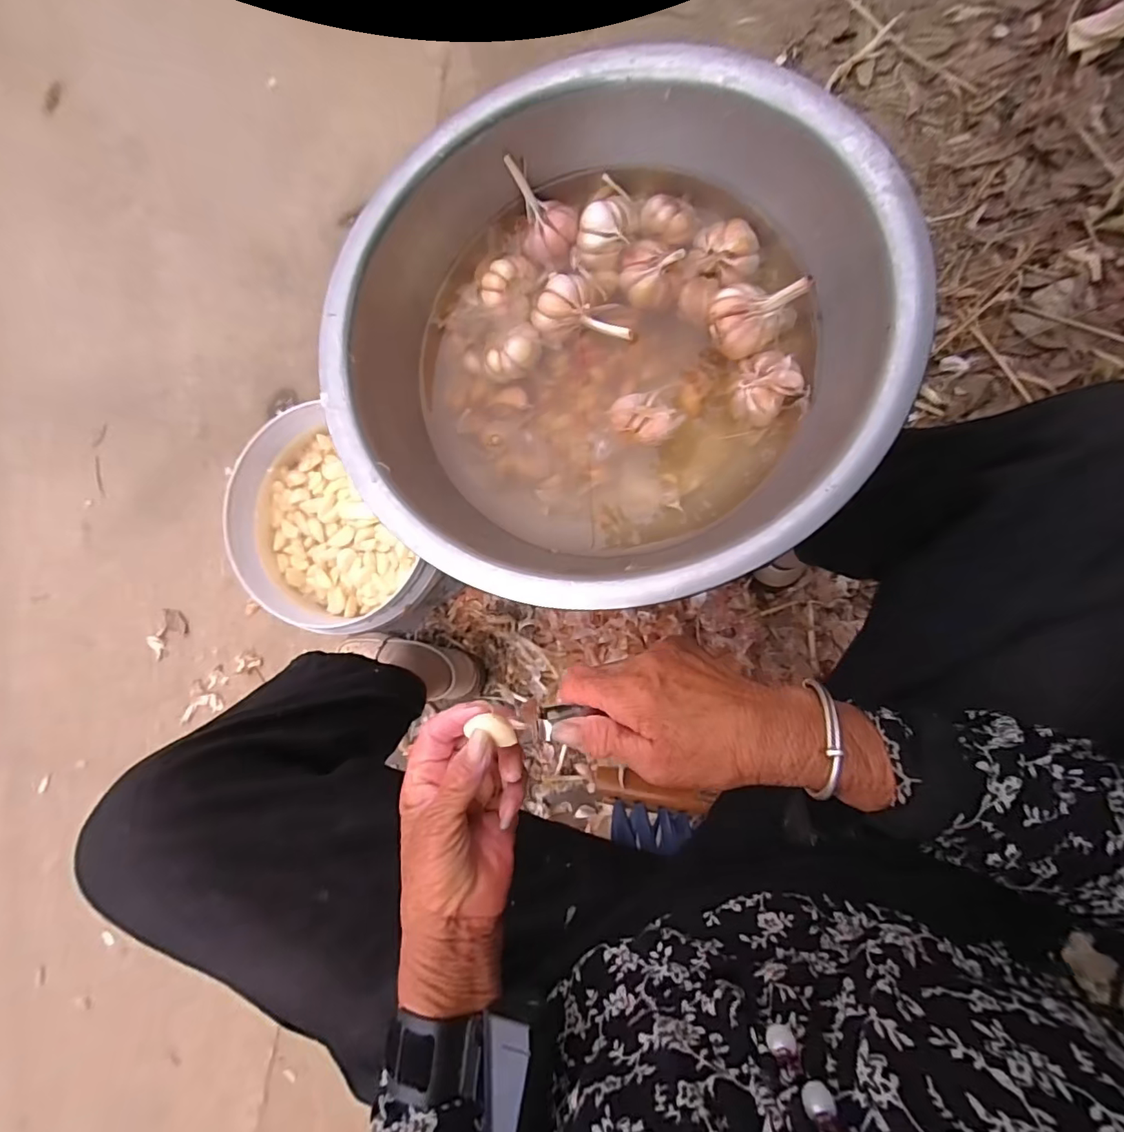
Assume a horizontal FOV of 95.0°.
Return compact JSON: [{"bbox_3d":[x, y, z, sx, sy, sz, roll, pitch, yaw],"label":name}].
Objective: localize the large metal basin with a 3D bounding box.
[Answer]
[{"bbox_3d":[0.026,-0.160,0.375,0.363,0.115,0.370,-32,81,8],"label":"large metal basin"}]

